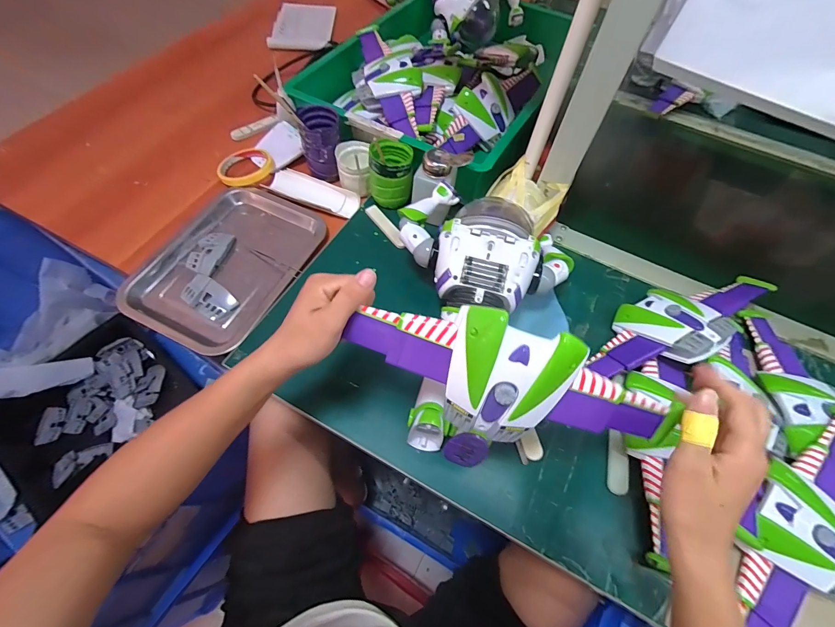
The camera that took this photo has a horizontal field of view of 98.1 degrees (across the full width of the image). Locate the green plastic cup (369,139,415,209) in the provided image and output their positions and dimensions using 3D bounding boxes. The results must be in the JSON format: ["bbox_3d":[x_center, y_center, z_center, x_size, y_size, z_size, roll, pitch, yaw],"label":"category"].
[{"bbox_3d":[-0.037,-0.209,0.541,0.069,0.085,0.068,2,61,-2],"label":"green plastic cup"}]

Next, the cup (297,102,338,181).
[{"bbox_3d":[-0.150,-0.268,0.565,0.057,0.084,0.071,-12,62,-9],"label":"cup"}]

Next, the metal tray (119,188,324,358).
[{"bbox_3d":[-0.263,-0.072,0.510,0.185,0.022,0.251,24,63,10],"label":"metal tray"}]

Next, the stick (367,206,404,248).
[{"bbox_3d":[-0.046,-0.132,0.541,0.020,0.009,0.083,-33,68,-19],"label":"stick"}]

